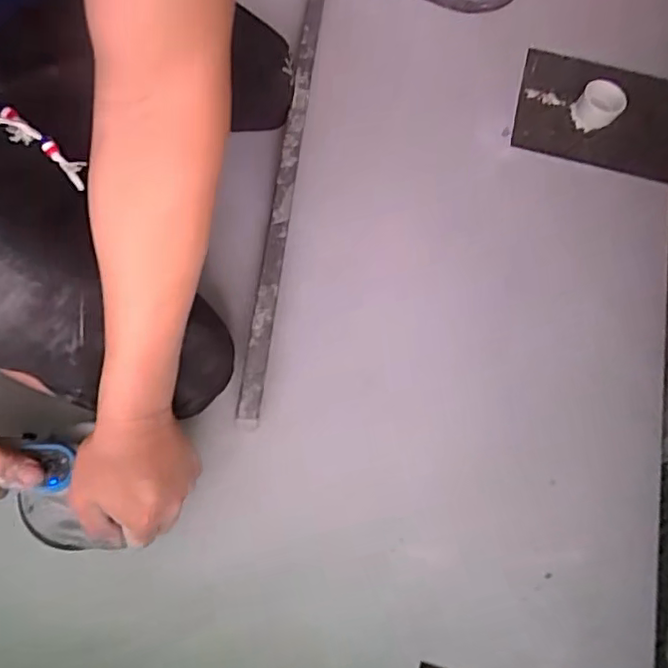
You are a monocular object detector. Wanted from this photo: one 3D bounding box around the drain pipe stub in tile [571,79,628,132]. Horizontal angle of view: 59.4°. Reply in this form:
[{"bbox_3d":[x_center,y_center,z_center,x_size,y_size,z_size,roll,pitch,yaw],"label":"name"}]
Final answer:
[{"bbox_3d":[0.354,-0.308,0.783,0.061,0.049,0.055,34,69,11],"label":"drain pipe stub in tile"}]

